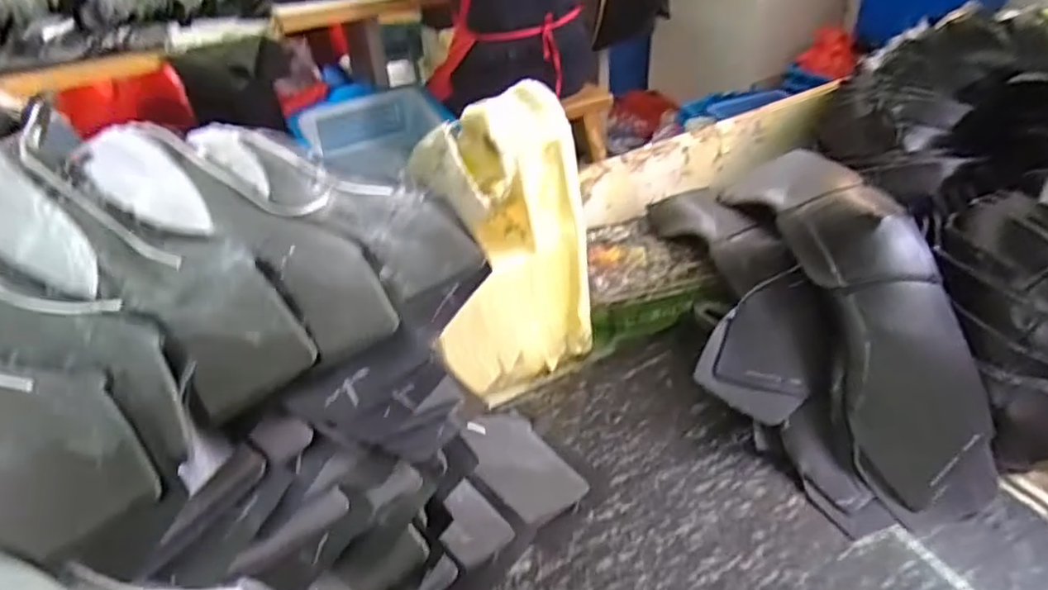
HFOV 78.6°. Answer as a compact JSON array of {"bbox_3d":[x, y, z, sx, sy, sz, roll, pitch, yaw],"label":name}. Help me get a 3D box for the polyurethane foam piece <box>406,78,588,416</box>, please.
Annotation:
[{"bbox_3d":[-0.014,-0.033,0.452,0.109,0.196,0.075,-16,37,-15],"label":"polyurethane foam piece"}]

